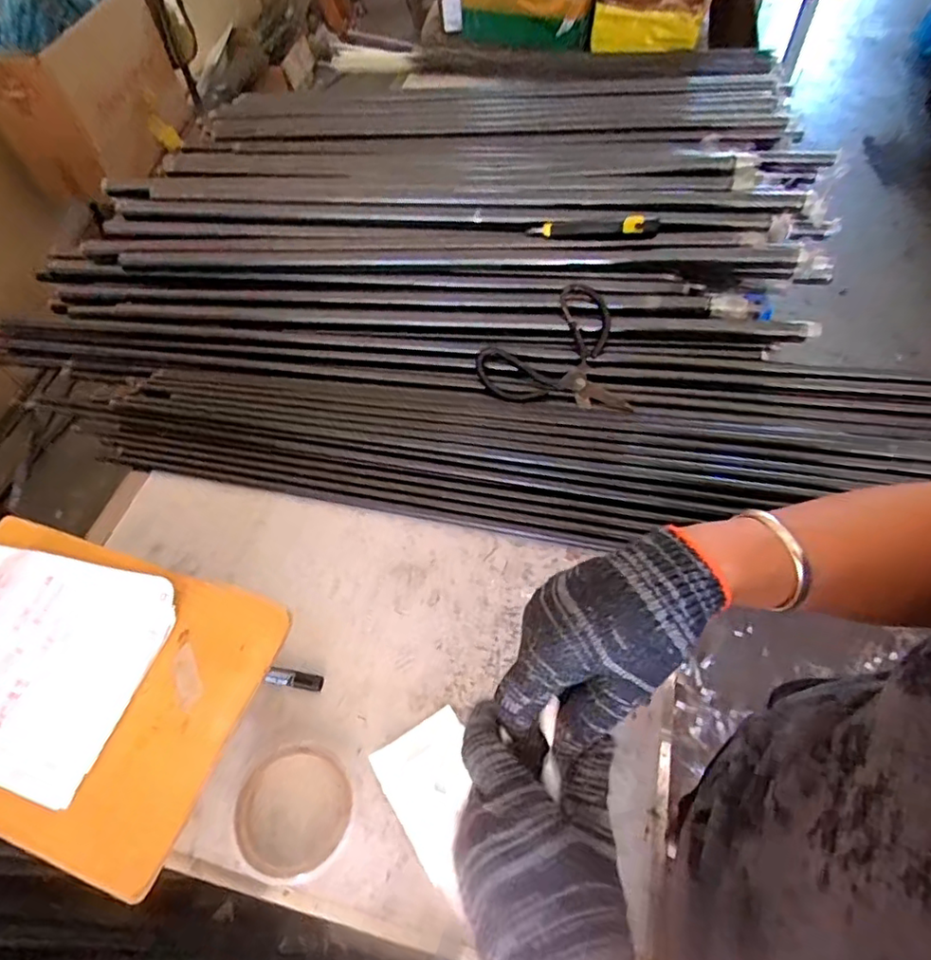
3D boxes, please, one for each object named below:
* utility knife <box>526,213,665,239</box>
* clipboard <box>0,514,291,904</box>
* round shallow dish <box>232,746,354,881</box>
[{"bbox_3d":[0.158,-0.309,0.726,0.156,0.023,0.030,3,57,6],"label":"utility knife"},{"bbox_3d":[-0.299,0.141,0.437,0.283,0.025,0.191,15,59,13],"label":"clipboard"},{"bbox_3d":[-0.135,0.259,0.467,0.090,0.010,0.089,-2,57,3],"label":"round shallow dish"}]

